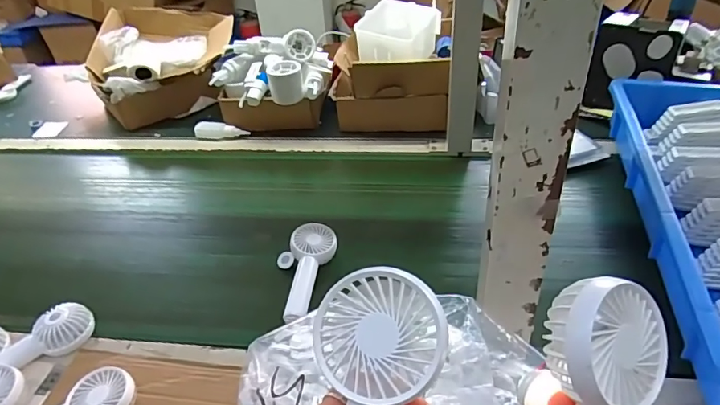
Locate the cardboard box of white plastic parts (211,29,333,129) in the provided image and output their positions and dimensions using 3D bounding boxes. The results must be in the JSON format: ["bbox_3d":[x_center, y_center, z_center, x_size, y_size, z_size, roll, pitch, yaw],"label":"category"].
[{"bbox_3d":[-0.163,-0.227,0.895,0.215,0.127,0.157,-6,37,-2],"label":"cardboard box of white plastic parts"}]

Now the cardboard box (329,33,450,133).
[{"bbox_3d":[0.049,-0.212,0.871,0.211,0.122,0.146,5,38,12],"label":"cardboard box"}]

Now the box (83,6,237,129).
[{"bbox_3d":[-0.409,-0.295,1.021,0.286,0.163,0.273,-13,38,-11],"label":"box"}]

